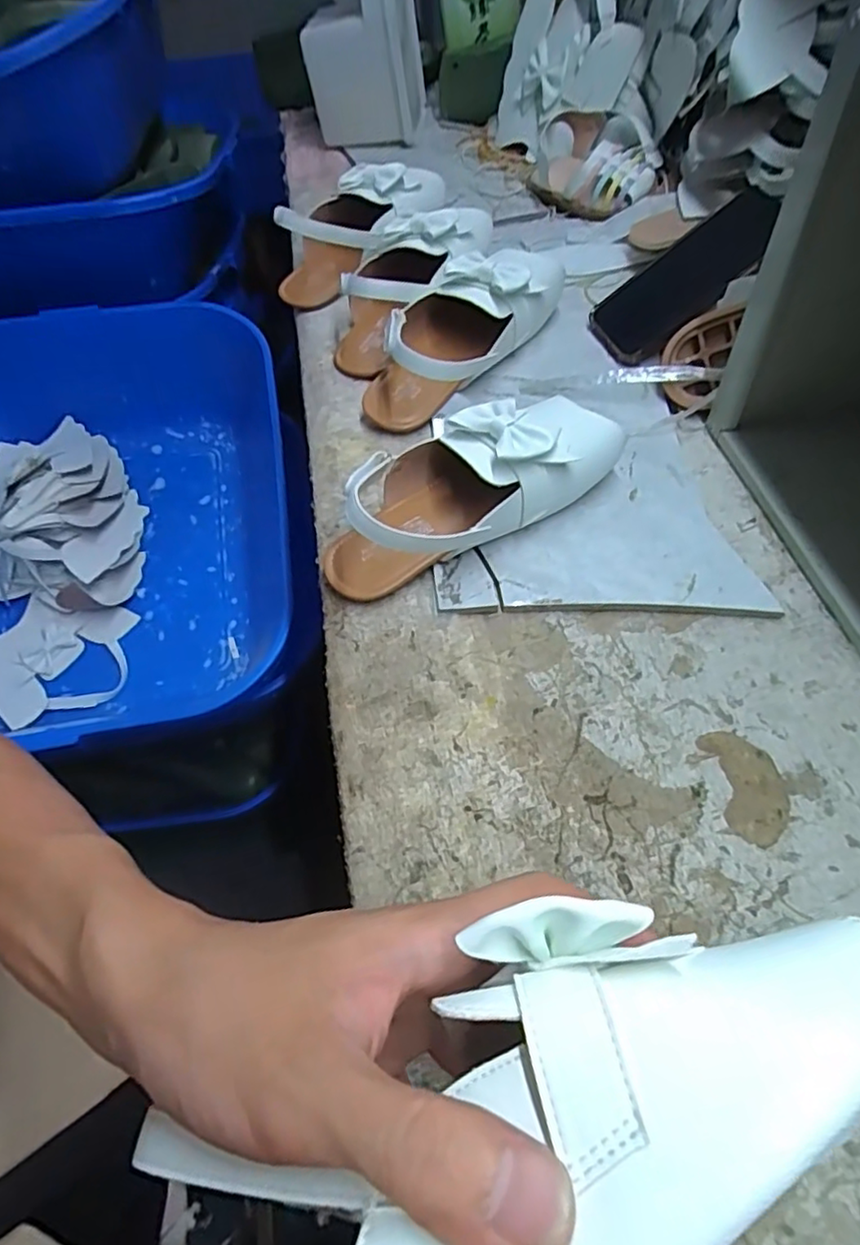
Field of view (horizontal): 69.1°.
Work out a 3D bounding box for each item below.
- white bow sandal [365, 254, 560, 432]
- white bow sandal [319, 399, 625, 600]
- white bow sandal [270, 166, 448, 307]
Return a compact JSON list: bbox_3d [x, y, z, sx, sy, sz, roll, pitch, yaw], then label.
[{"bbox_3d":[0.026,-0.236,0.495,0.207,0.080,0.086,-45,64,-6],"label":"white bow sandal"},{"bbox_3d":[0.023,-0.092,0.408,0.207,0.065,0.090,-31,60,-16],"label":"white bow sandal"},{"bbox_3d":[-0.073,-0.393,0.601,0.201,0.090,0.074,-40,62,-1],"label":"white bow sandal"}]

